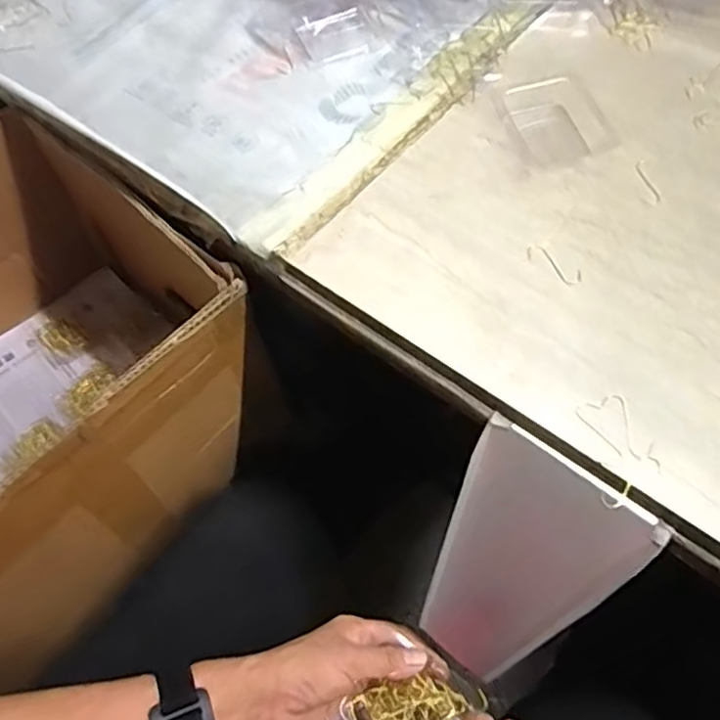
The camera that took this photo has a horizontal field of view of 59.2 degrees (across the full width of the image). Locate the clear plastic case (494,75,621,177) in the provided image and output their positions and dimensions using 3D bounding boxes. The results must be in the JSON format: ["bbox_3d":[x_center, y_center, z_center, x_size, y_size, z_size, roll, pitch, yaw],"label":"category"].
[{"bbox_3d":[0.155,-0.189,0.498,0.072,0.014,0.092,-14,61,-3],"label":"clear plastic case"}]

